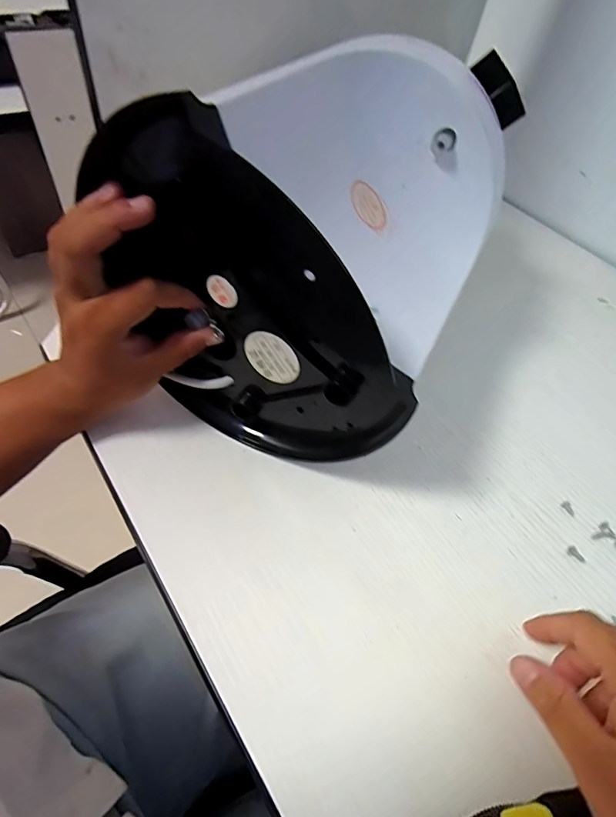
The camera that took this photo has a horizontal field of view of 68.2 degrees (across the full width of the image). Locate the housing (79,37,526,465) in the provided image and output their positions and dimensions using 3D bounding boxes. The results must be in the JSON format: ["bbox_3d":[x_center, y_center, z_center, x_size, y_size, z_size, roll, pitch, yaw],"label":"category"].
[{"bbox_3d":[0.016,-0.122,0.326,0.181,0.201,0.247,19,50,11],"label":"housing"}]

